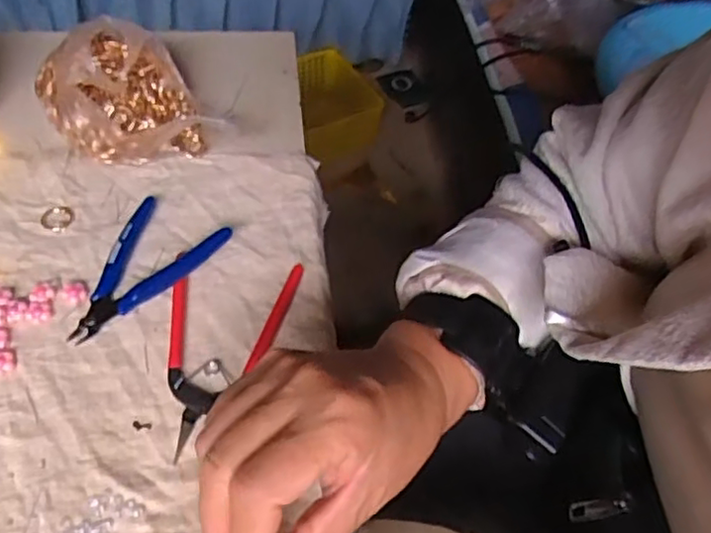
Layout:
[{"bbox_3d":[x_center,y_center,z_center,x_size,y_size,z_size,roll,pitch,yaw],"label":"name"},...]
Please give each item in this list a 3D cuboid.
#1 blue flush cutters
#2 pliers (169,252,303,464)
[{"bbox_3d":[-0.149,0.003,0.442,0.075,0.019,0.115,27,56,16],"label":"blue flush cutters"},{"bbox_3d":[-0.089,0.050,0.416,0.084,0.006,0.140,8,53,2],"label":"pliers"}]

